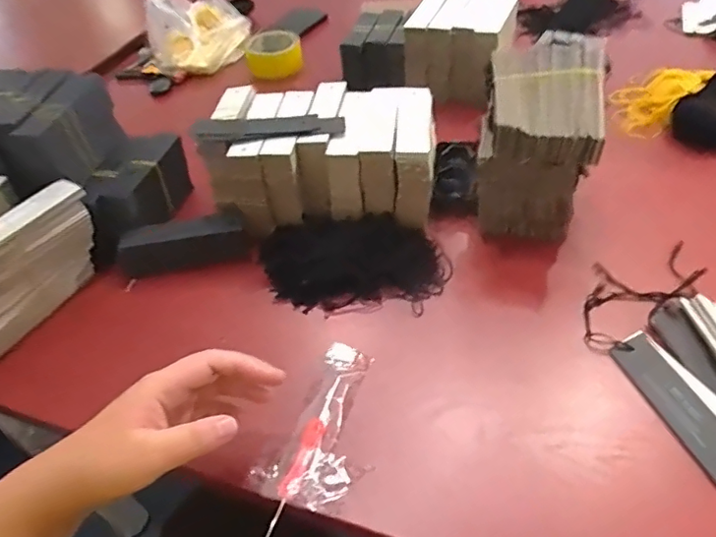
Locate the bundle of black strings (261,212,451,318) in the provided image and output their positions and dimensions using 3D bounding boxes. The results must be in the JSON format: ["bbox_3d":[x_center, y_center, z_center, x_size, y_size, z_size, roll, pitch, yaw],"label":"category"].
[{"bbox_3d":[-0.009,-0.007,0.550,0.190,0.029,0.111,-4,45,4],"label":"bundle of black strings"}]

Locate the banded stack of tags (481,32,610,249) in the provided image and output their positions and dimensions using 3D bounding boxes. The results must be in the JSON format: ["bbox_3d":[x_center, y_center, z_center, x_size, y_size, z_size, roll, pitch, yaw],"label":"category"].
[{"bbox_3d":[0.179,-0.121,0.550,0.108,0.161,0.124,7,47,15],"label":"banded stack of tags"}]

